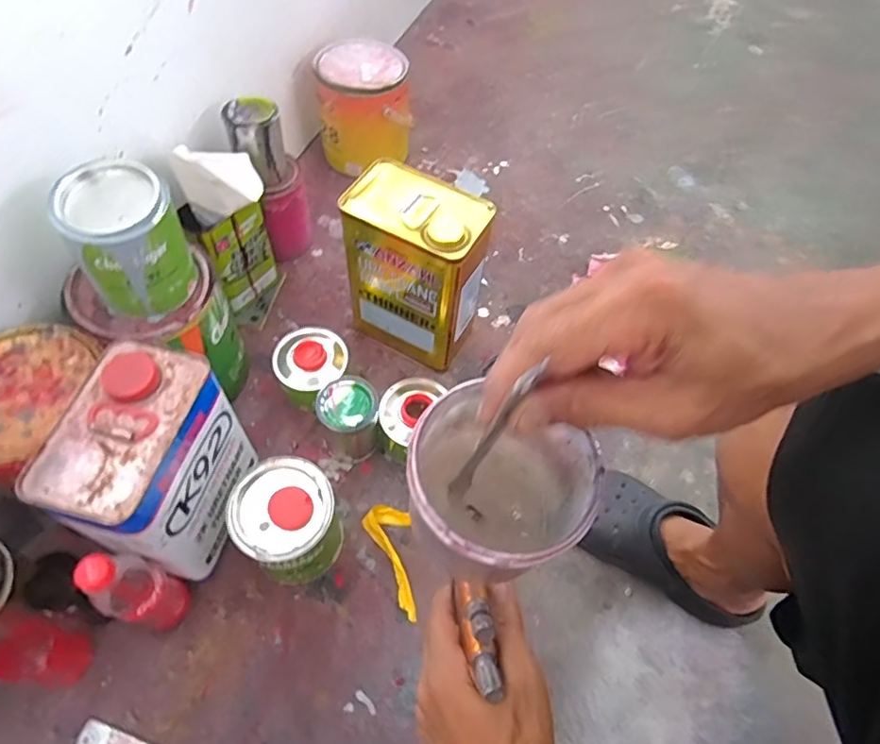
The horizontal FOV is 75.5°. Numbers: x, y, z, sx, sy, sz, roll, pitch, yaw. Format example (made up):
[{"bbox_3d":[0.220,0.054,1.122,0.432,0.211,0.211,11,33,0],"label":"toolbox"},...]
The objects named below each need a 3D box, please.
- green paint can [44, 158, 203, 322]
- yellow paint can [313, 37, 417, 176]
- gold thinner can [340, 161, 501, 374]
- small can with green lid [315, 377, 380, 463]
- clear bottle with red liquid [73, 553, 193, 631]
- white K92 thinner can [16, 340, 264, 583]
[{"bbox_3d":[-0.329,-0.133,0.608,0.095,0.146,0.090,2,60,-3],"label":"green paint can"},{"bbox_3d":[-0.133,-0.470,1.029,0.157,0.173,0.154,2,60,-3],"label":"yellow paint can"},{"bbox_3d":[-0.034,-0.132,0.786,0.168,0.258,0.114,26,60,11],"label":"gold thinner can"},{"bbox_3d":[-0.115,0.067,0.740,0.073,0.102,0.071,2,60,-3],"label":"small can with green lid"},{"bbox_3d":[-0.303,0.227,0.585,0.052,0.193,0.058,20,61,8],"label":"clear bottle with red liquid"},{"bbox_3d":[-0.294,0.099,0.602,0.117,0.220,0.170,17,60,6],"label":"white K92 thinner can"}]

